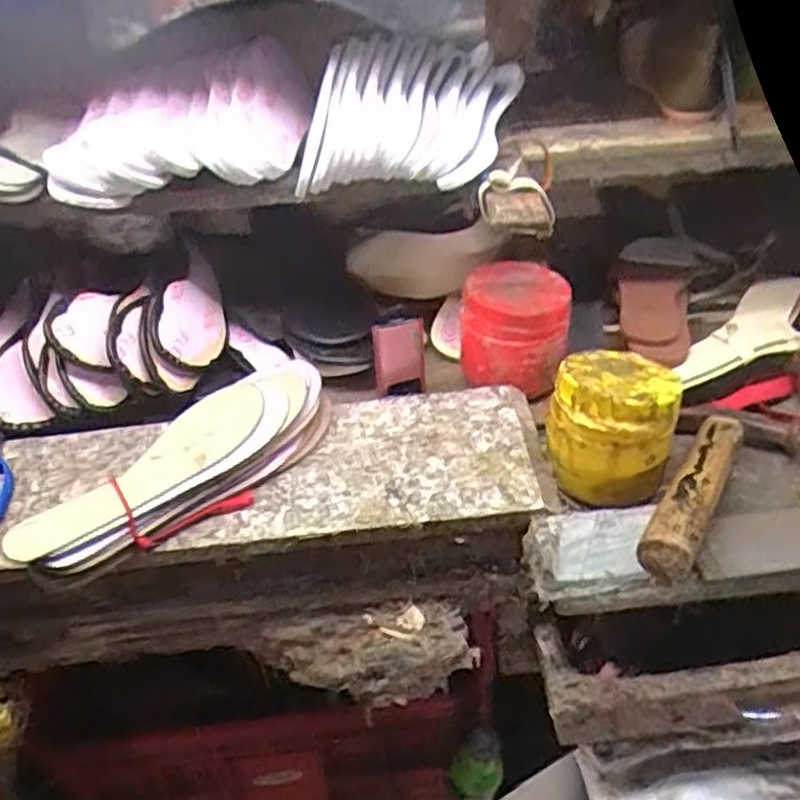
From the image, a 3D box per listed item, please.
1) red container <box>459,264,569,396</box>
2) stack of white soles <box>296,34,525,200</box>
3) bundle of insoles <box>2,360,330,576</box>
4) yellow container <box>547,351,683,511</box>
[{"bbox_3d":[0.105,-0.069,0.702,0.095,0.090,0.088,-1,36,3],"label":"red container"},{"bbox_3d":[0.017,-0.272,0.704,0.169,0.083,0.247,5,37,12],"label":"stack of white soles"},{"bbox_3d":[-0.161,0.049,0.608,0.100,0.036,0.281,22,43,30],"label":"bundle of insoles"},{"bbox_3d":[0.169,0.018,0.609,0.092,0.095,0.088,7,38,14],"label":"yellow container"}]

